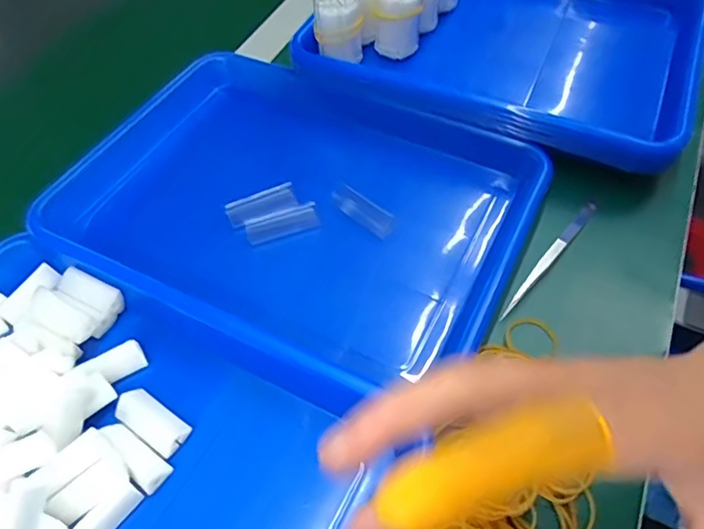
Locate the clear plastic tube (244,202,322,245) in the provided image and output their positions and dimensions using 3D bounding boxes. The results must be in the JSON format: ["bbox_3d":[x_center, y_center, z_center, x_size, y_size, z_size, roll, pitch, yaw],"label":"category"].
[{"bbox_3d":[-0.052,-0.031,0.414,0.054,0.008,0.022,-18,55,-10],"label":"clear plastic tube"}]

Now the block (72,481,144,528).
[{"bbox_3d":[-0.135,0.139,0.297,0.013,0.015,0.045,27,58,21],"label":"block"}]

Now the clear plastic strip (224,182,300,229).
[{"bbox_3d":[-0.068,-0.044,0.420,0.053,0.013,0.019,-24,57,-14],"label":"clear plastic strip"}]

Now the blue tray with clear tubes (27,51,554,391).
[{"bbox_3d":[-0.052,-0.049,0.431,0.346,0.050,0.238,23,59,18],"label":"blue tray with clear tubes"}]

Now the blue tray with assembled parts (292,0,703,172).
[{"bbox_3d":[0.142,-0.215,0.502,0.307,0.089,0.255,20,58,16],"label":"blue tray with assembled parts"}]

